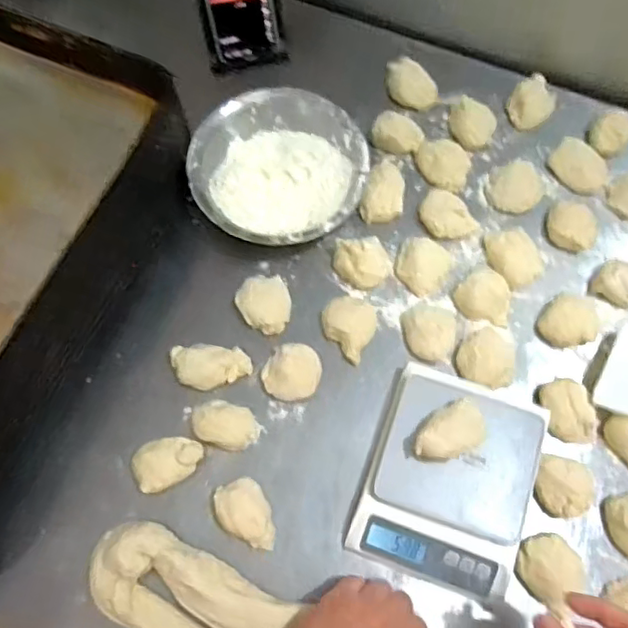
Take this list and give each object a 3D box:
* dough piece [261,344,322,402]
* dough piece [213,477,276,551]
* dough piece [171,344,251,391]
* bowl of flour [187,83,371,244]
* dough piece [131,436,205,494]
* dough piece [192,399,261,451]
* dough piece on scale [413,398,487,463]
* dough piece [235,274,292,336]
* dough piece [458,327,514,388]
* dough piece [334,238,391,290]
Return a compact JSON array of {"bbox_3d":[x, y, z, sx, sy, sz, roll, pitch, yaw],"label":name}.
[{"bbox_3d":[-0.023,0.059,0.617,0.056,0.029,0.055,-1,69,1],"label":"dough piece"},{"bbox_3d":[-0.064,0.190,0.570,0.045,0.030,0.067,-23,70,-7],"label":"dough piece"},{"bbox_3d":[-0.104,0.054,0.622,0.076,0.025,0.045,-4,69,0],"label":"dough piece"},{"bbox_3d":[-0.038,-0.160,0.688,0.186,0.058,0.189,-1,69,1],"label":"bowl of flour"},{"bbox_3d":[-0.140,0.144,0.591,0.065,0.027,0.045,-22,70,-7],"label":"dough piece"},{"bbox_3d":[-0.087,0.111,0.601,0.063,0.026,0.042,20,71,9],"label":"dough piece"},{"bbox_3d":[0.125,0.109,0.557,0.075,0.035,0.043,-26,71,-8],"label":"dough piece on scale"},{"bbox_3d":[-0.051,-0.008,0.646,0.054,0.025,0.062,-17,70,-5],"label":"dough piece"},{"bbox_3d":[0.179,0.045,0.619,0.059,0.028,0.060,-1,69,1],"label":"dough piece"},{"bbox_3d":[0.052,-0.055,0.655,0.058,0.029,0.053,-1,69,1],"label":"dough piece"}]

